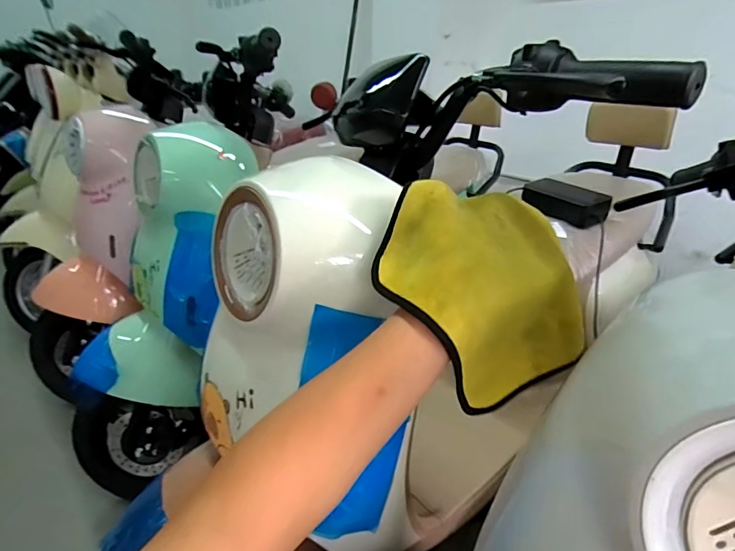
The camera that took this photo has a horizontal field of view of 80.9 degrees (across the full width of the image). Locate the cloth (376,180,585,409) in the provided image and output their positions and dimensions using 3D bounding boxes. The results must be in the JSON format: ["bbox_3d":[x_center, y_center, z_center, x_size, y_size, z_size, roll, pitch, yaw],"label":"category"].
[{"bbox_3d":[0.118,0.017,0.457,0.219,0.203,0.116,-12,28,-27],"label":"cloth"}]

